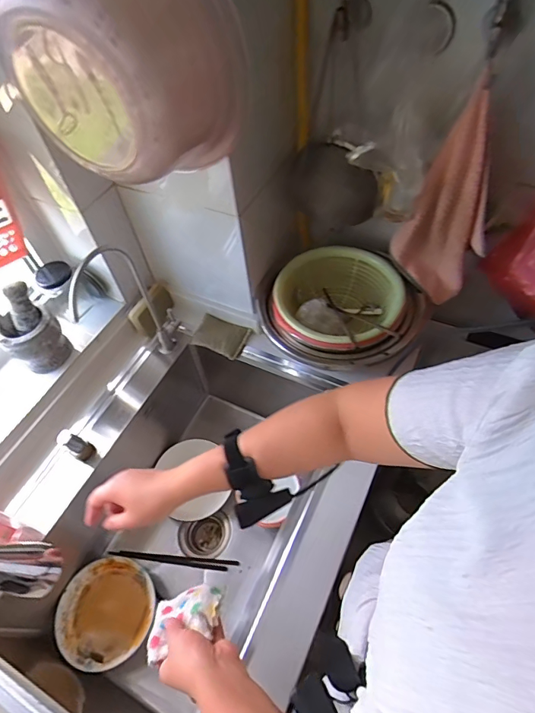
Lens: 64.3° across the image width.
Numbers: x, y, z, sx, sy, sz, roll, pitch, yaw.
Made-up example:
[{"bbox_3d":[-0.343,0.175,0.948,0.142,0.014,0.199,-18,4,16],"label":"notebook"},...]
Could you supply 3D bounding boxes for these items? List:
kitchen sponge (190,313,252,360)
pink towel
[{"bbox_3d":[-0.104,-0.039,0.923,0.125,0.034,0.079,19,59,16],"label":"kitchen sponge"},{"bbox_3d":[0.306,-0.241,0.721,0.145,0.337,0.073,23,60,18],"label":"pink towel"}]

